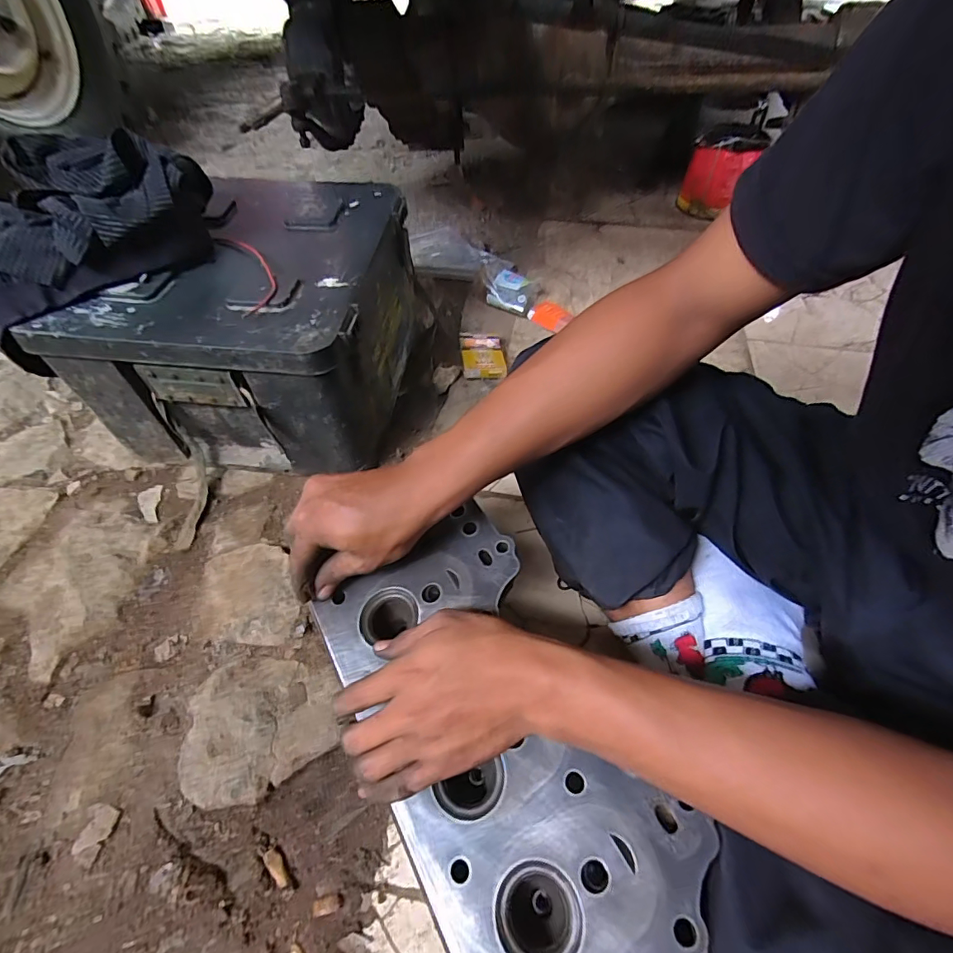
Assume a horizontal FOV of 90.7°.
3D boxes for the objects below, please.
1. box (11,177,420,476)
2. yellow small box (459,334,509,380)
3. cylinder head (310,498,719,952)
[{"bbox_3d":[-0.289,-0.209,0.667,0.333,0.238,0.357,5,52,5],"label":"box"},{"bbox_3d":[0.011,-0.197,0.781,0.068,0.029,0.093,-4,52,-2],"label":"yellow small box"},{"bbox_3d":[0.002,0.177,0.353,0.173,0.063,0.359,-21,55,-14],"label":"cylinder head"}]

